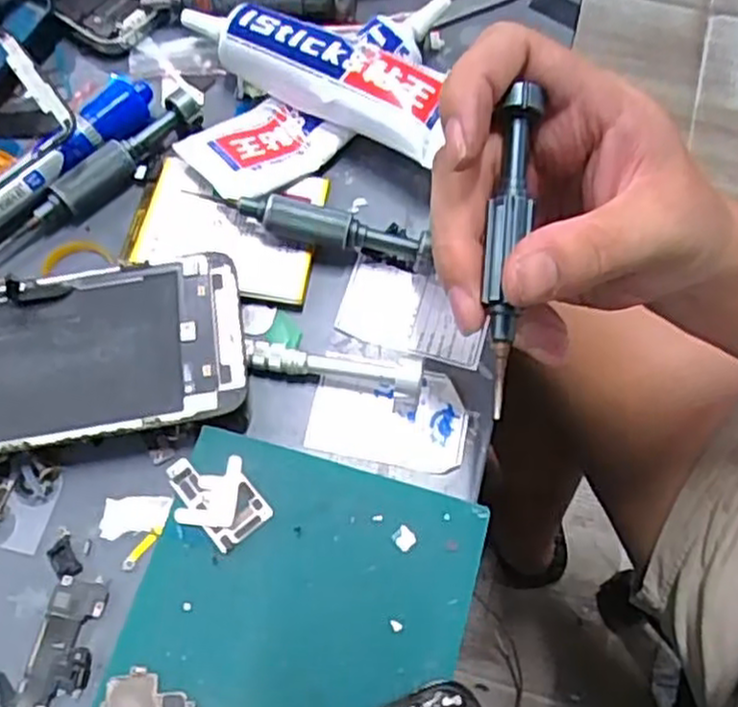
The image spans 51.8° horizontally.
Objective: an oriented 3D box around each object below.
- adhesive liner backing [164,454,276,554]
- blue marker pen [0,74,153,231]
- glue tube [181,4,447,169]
[{"bbox_3d":[-0.053,0.050,0.264,0.027,0.005,0.036,-31,70,-13],"label":"adhesive liner backing"},{"bbox_3d":[-0.143,-0.070,0.317,0.022,0.022,0.133,36,71,15],"label":"blue marker pen"},{"bbox_3d":[-0.023,-0.126,0.333,0.133,0.026,0.033,31,70,13],"label":"glue tube"}]

